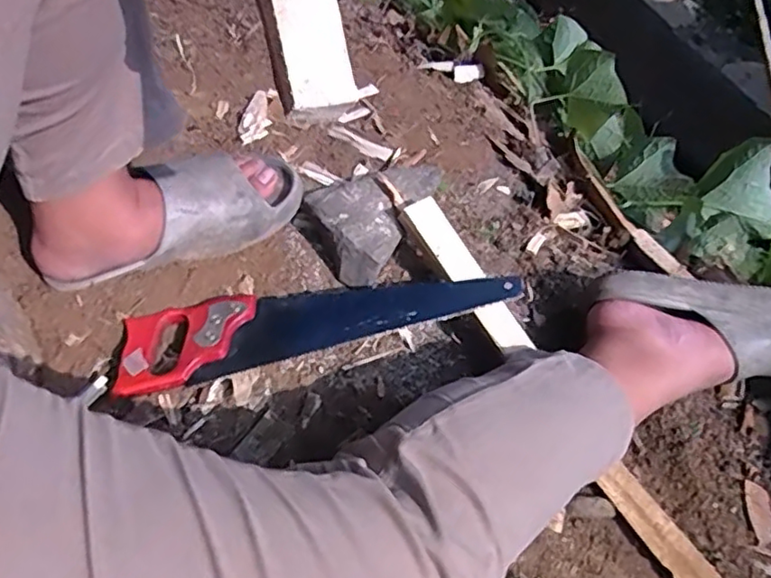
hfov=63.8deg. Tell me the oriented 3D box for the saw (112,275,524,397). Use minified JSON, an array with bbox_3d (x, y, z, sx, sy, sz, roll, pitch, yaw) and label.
[{"bbox_3d":[-0.065,0.029,0.655,0.406,0.025,0.089,-13,51,-14],"label":"saw"}]

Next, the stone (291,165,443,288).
[{"bbox_3d":[-0.010,-0.094,0.730,0.119,0.066,0.175,42,72,15],"label":"stone"}]

